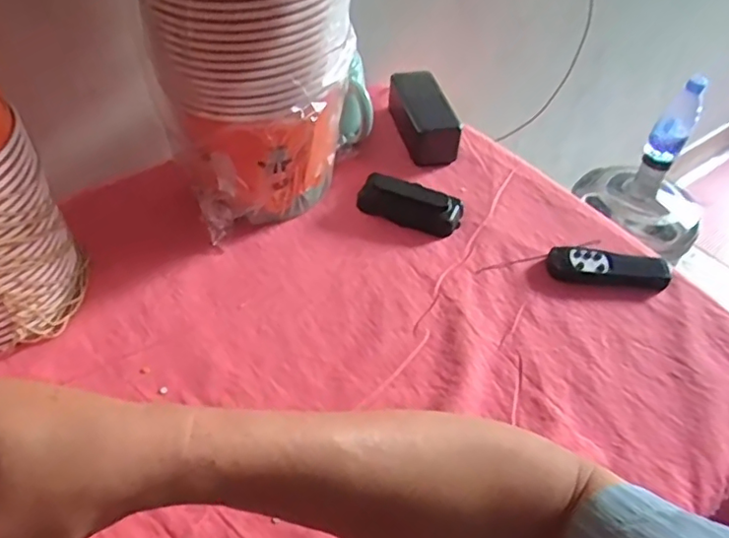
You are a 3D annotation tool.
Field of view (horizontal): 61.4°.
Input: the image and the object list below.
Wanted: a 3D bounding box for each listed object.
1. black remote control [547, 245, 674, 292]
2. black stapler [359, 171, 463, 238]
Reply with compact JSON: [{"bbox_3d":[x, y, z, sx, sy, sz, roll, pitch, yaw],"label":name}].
[{"bbox_3d":[0.239,-0.001,0.598,0.115,0.018,0.036,7,46,3],"label":"black remote control"},{"bbox_3d":[0.048,-0.070,0.641,0.105,0.029,0.042,22,49,16],"label":"black stapler"}]

